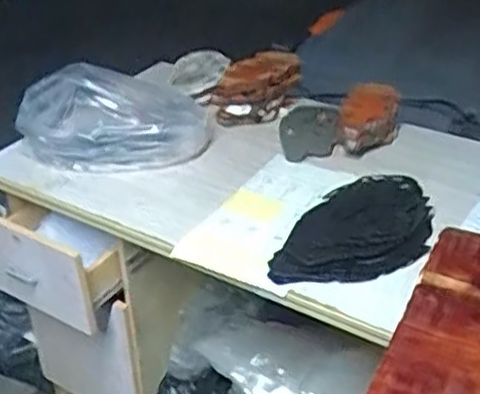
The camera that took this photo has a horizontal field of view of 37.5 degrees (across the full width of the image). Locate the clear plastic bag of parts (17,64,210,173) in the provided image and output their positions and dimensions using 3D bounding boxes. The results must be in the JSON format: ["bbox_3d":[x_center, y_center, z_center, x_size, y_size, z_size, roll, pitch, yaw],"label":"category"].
[{"bbox_3d":[-0.236,-0.148,1.356,0.349,0.109,0.217,7,33,13],"label":"clear plastic bag of parts"}]

